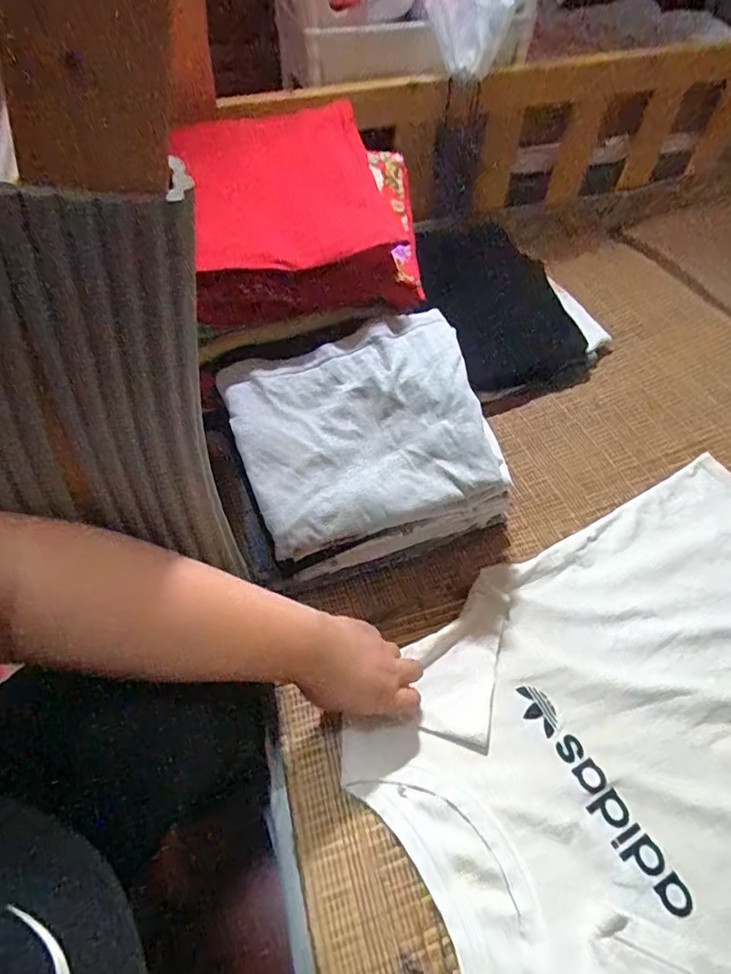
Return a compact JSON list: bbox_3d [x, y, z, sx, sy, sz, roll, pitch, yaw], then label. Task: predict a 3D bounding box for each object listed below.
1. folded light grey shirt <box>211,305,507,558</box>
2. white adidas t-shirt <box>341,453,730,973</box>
[{"bbox_3d":[-0.002,-0.058,0.491,0.223,0.033,0.190,-16,73,-10],"label":"folded light grey shirt"},{"bbox_3d":[0.270,0.213,0.456,0.512,0.048,0.392,-22,58,-17],"label":"white adidas t-shirt"}]

